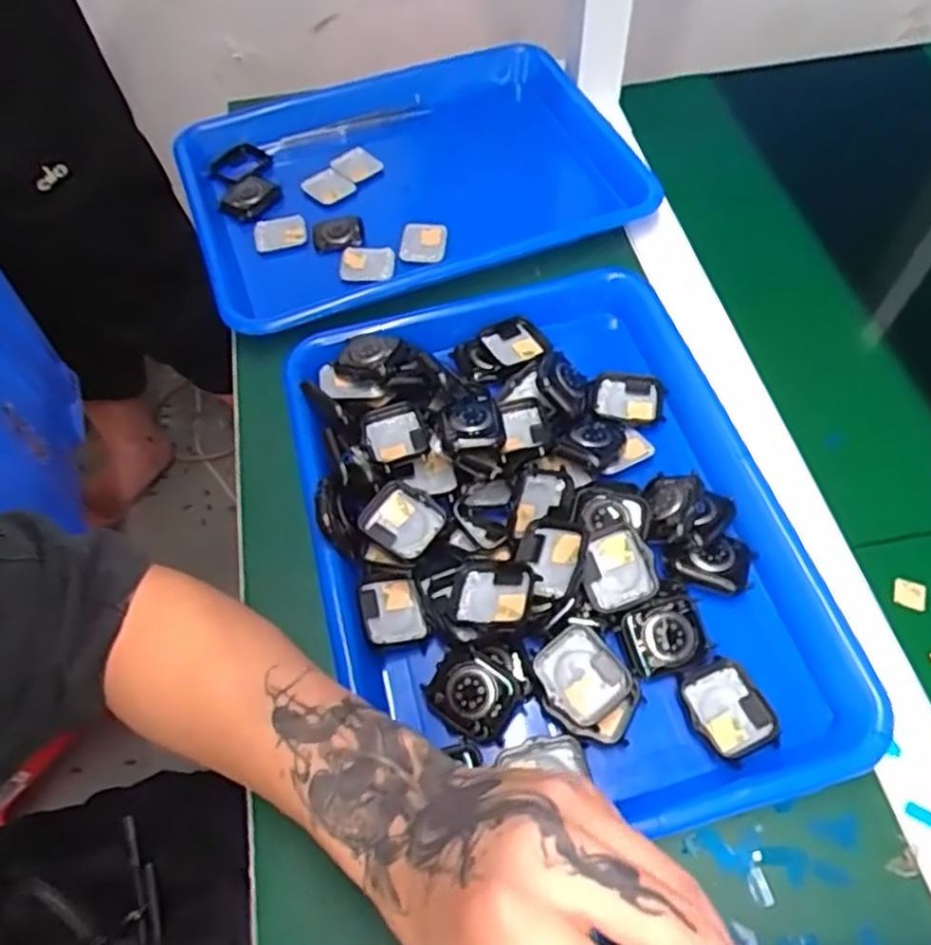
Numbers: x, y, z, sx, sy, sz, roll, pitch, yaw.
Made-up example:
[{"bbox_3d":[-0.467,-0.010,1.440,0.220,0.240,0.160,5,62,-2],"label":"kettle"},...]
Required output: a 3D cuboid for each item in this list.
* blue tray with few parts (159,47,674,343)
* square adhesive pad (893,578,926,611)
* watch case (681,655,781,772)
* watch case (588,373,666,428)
[{"bbox_3d":[-0.044,-0.233,0.595,0.342,0.064,0.256,-18,58,-8],"label":"blue tray with few parts"},{"bbox_3d":[0.248,0.068,0.403,0.017,0.004,0.016,14,60,12],"label":"square adhesive pad"},{"bbox_3d":[0.129,0.117,0.357,0.037,0.007,0.046,-20,59,-8],"label":"watch case"},{"bbox_3d":[0.104,-0.045,0.465,0.047,0.013,0.039,4,58,6],"label":"watch case"}]

